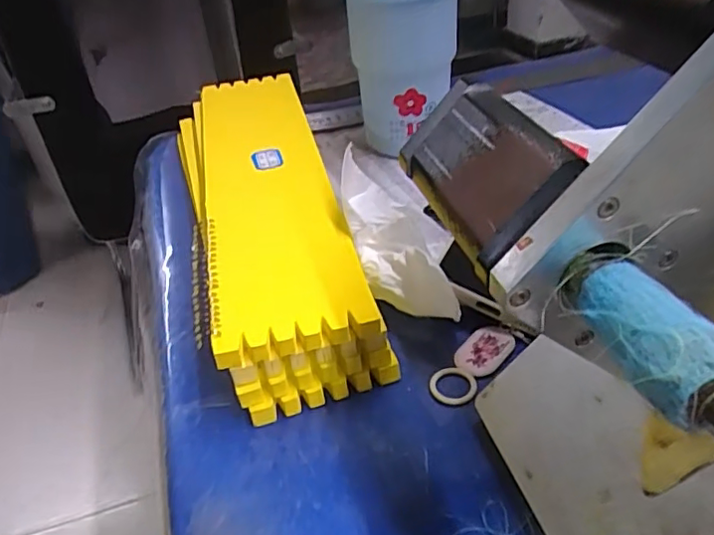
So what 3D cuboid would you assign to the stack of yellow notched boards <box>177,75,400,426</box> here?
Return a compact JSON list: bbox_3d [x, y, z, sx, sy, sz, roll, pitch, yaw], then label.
[{"bbox_3d":[-0.071,-0.045,0.424,0.099,0.056,0.339,-13,38,-8],"label":"stack of yellow notched boards"}]

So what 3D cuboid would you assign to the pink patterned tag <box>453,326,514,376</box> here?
[{"bbox_3d":[0.070,0.044,0.327,0.024,0.004,0.036,23,46,33],"label":"pink patterned tag"}]

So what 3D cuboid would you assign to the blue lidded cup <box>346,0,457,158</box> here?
[{"bbox_3d":[0.038,-0.173,0.483,0.084,0.153,0.080,-3,37,6],"label":"blue lidded cup"}]

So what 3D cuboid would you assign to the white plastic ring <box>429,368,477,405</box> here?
[{"bbox_3d":[0.050,0.061,0.311,0.024,0.004,0.023,-4,37,3],"label":"white plastic ring"}]

